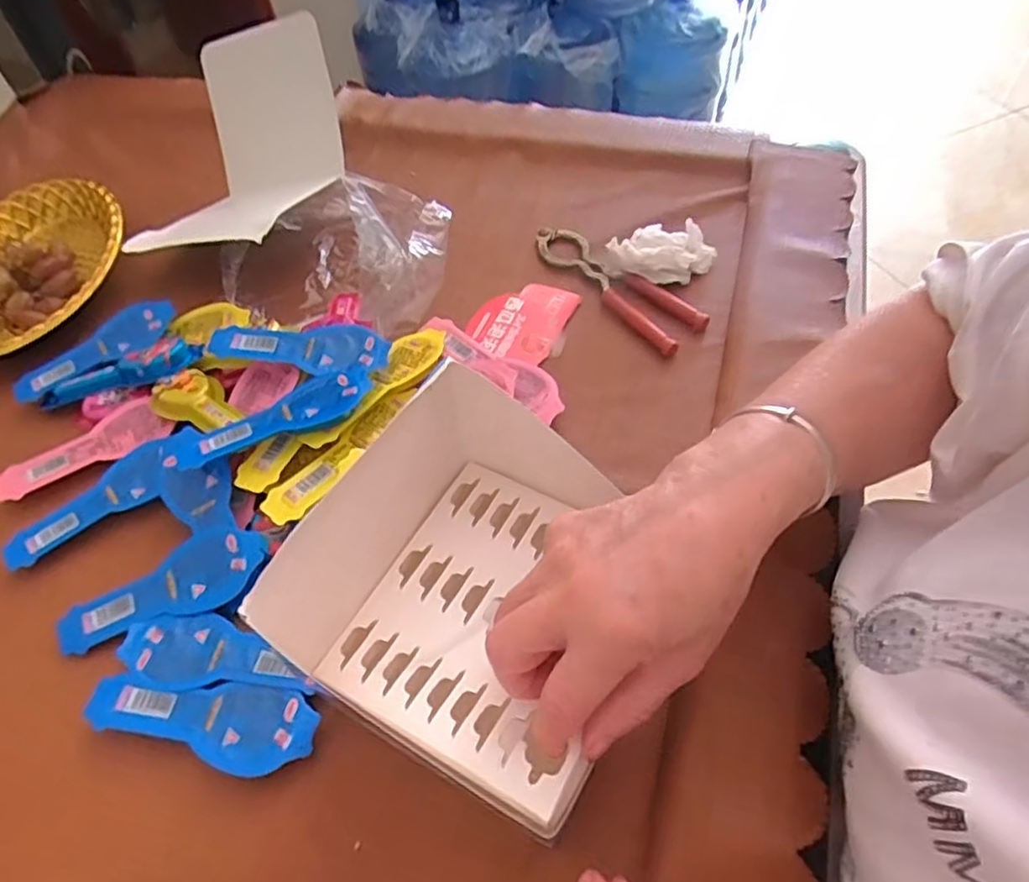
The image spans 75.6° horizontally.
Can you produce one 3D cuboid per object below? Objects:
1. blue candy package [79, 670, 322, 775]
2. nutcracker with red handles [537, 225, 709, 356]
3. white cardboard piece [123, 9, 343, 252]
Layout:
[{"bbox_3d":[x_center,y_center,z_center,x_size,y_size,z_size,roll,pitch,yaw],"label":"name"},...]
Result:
[{"bbox_3d":[-0.164,0.145,0.350,0.126,0.013,0.041,7,55,10],"label":"blue candy package"},{"bbox_3d":[0.075,-0.125,0.524,0.047,0.012,0.165,-36,59,-20],"label":"nutcracker with red handles"},{"bbox_3d":[-0.235,-0.249,0.566,0.153,0.131,0.177,7,55,10],"label":"white cardboard piece"}]

